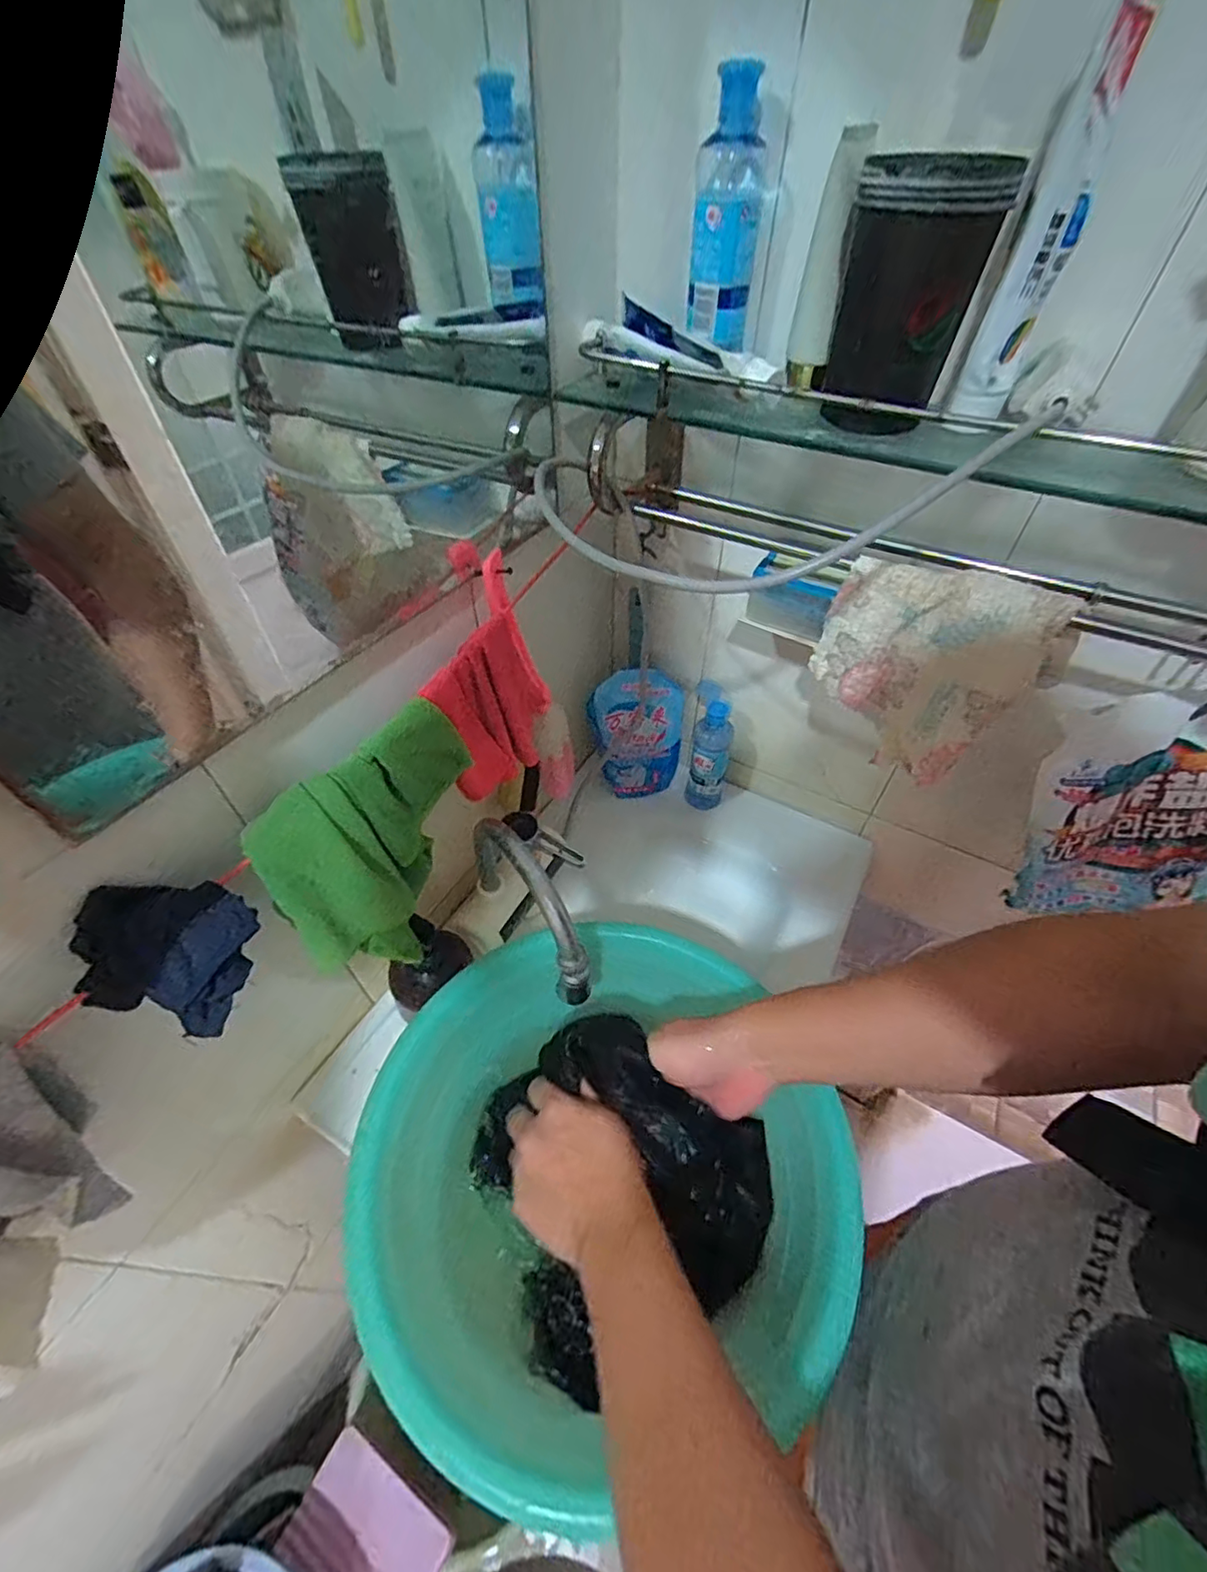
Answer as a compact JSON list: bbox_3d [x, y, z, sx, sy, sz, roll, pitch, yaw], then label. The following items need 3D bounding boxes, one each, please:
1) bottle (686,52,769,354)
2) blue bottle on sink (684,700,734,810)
[{"bbox_3d":[0.092,-0.420,0.439,0.049,0.144,0.045,7,49,6],"label":"bottle"},{"bbox_3d":[0.138,-0.037,0.771,0.046,0.160,0.039,16,50,13],"label":"blue bottle on sink"}]

